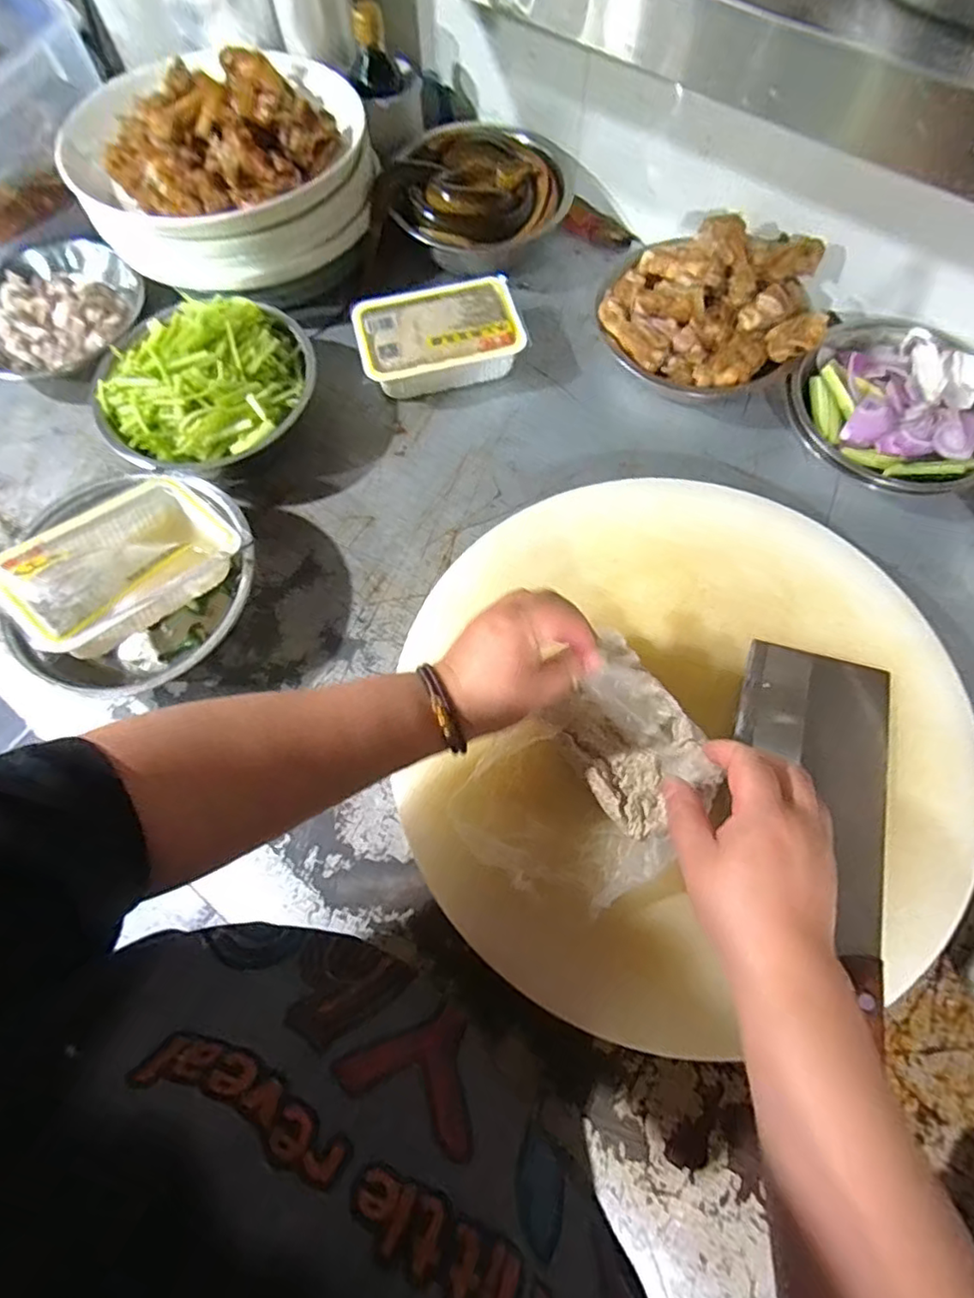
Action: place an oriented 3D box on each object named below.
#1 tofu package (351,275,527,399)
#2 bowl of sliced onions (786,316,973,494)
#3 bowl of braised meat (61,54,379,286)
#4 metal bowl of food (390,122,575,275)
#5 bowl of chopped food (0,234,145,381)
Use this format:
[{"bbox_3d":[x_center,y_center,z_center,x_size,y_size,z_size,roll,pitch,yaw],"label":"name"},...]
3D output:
[{"bbox_3d":[-0.048,-0.314,0.613,0.162,0.041,0.110,-14,68,-4],"label":"tofu package"},{"bbox_3d":[0.379,-0.229,0.554,0.181,0.063,0.175,0,68,1],"label":"bowl of sliced onions"},{"bbox_3d":[-0.258,-0.494,0.617,0.300,0.108,0.231,-29,70,-10],"label":"bowl of braised meat"},{"bbox_3d":[-0.014,-0.508,0.668,0.181,0.071,0.169,0,68,1],"label":"metal bowl of food"},{"bbox_3d":[-0.466,-0.358,0.634,0.183,0.053,0.154,-39,72,-13],"label":"bowl of chopped food"}]

